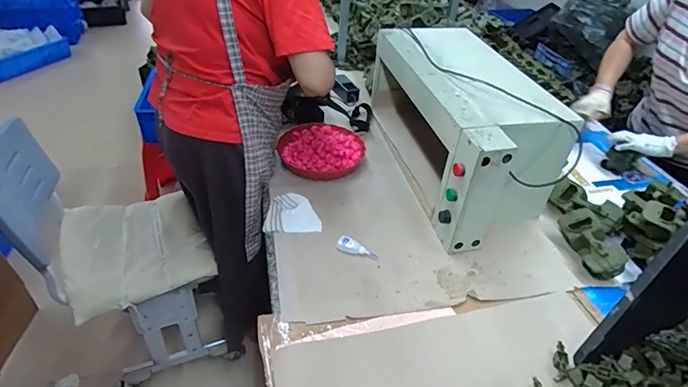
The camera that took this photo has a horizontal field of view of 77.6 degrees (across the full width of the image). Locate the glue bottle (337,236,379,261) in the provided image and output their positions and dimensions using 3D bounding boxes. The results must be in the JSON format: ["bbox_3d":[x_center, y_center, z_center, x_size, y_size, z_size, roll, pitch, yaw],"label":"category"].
[{"bbox_3d":[0.030,0.126,0.959,0.097,0.028,0.027,20,43,17],"label":"glue bottle"}]

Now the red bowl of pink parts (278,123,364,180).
[{"bbox_3d":[-0.064,-0.135,1.220,0.242,0.074,0.221,2,40,-2],"label":"red bowl of pink parts"}]

